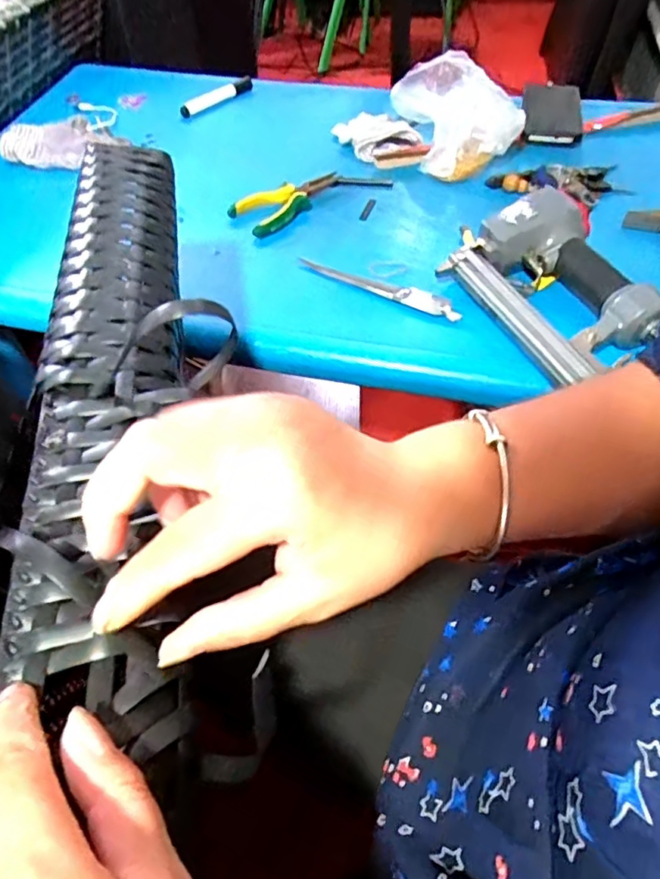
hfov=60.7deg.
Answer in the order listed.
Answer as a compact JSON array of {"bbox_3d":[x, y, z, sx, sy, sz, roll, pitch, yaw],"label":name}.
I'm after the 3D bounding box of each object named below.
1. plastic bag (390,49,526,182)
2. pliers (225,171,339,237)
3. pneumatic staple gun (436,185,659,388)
[{"bbox_3d":[0.167,-0.431,0.749,0.168,0.089,0.166,4,54,4],"label":"plastic bag"},{"bbox_3d":[-0.057,-0.307,0.711,0.073,0.019,0.155,28,59,20],"label":"pliers"},{"bbox_3d":[0.223,-0.155,0.562,0.152,0.065,0.233,-22,56,-14],"label":"pneumatic staple gun"}]

